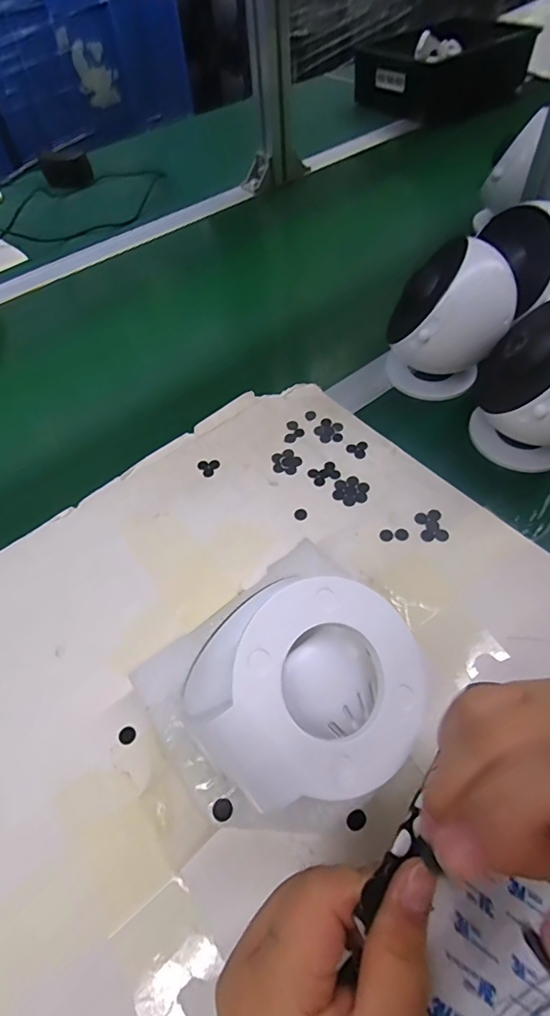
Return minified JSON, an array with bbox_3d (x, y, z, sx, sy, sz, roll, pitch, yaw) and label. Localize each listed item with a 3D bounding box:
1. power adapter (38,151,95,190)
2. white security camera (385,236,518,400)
[{"bbox_3d":[-0.351,-0.566,0.815,0.080,0.047,0.026,1,55,5],"label":"power adapter"},{"bbox_3d":[0.151,-0.158,0.425,0.094,0.119,0.080,14,57,14],"label":"white security camera"}]

